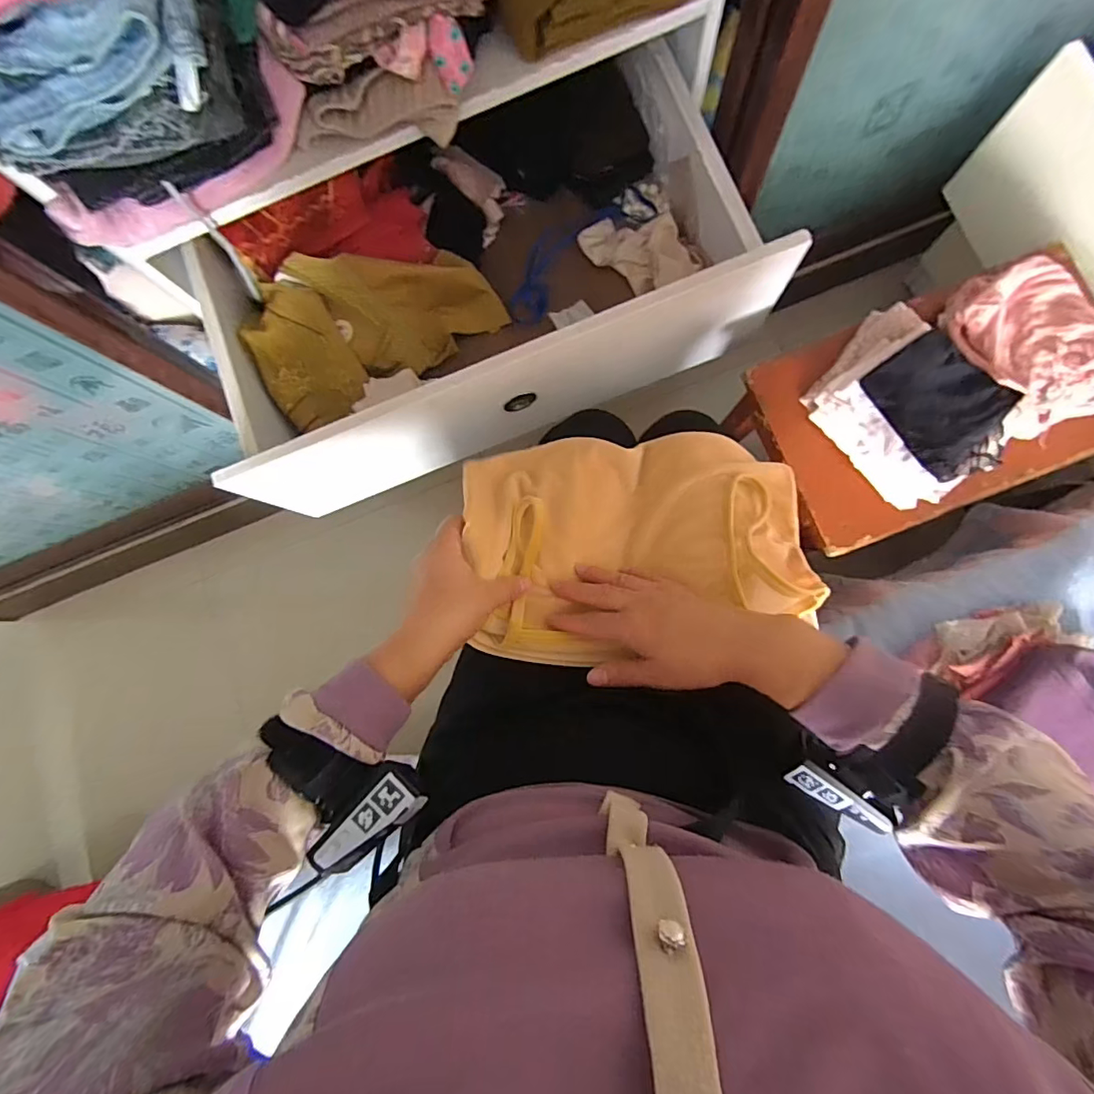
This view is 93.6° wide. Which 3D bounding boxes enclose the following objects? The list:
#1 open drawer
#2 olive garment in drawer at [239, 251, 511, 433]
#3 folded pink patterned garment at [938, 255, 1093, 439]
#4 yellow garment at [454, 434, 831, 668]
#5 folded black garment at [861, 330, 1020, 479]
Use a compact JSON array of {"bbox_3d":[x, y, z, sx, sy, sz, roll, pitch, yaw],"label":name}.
[{"bbox_3d":[-0.090,-0.307,0.589,0.582,0.156,0.355,-22,83,2],"label":"open drawer"},{"bbox_3d":[-0.213,-0.275,0.618,0.295,0.091,0.124,-29,83,1],"label":"olive garment in drawer"},{"bbox_3d":[0.469,-0.195,0.493,0.129,0.040,0.163,-16,83,3],"label":"folded pink patterned garment"},{"bbox_3d":[0.089,-0.006,0.433,0.265,0.079,0.200,-9,84,4],"label":"yellow garment"},{"bbox_3d":[0.368,-0.130,0.472,0.094,0.027,0.127,-33,81,7],"label":"folded black garment"}]

